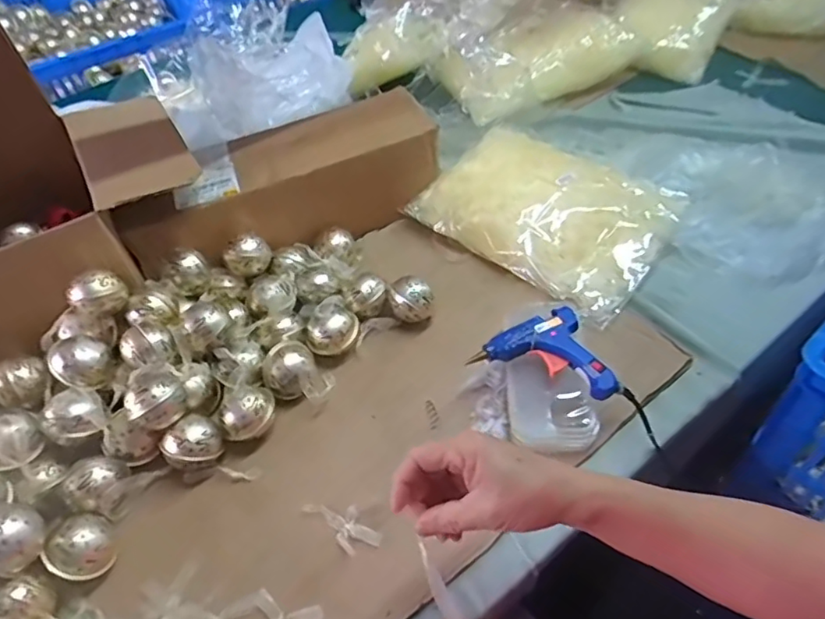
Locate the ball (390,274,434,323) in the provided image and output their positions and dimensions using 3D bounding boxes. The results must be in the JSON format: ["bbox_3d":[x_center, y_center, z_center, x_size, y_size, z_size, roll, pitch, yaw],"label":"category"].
[{"bbox_3d":[-0.001,-0.009,0.667,0.050,0.045,0.045,-8,50,-2],"label":"ball"}]

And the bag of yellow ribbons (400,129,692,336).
[{"bbox_3d":[0.178,-0.137,0.731,0.276,0.074,0.220,34,60,29],"label":"bag of yellow ribbons"}]

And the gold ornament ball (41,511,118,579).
[{"bbox_3d":[-0.289,0.209,0.509,0.051,0.046,0.054,20,54,20],"label":"gold ornament ball"}]

